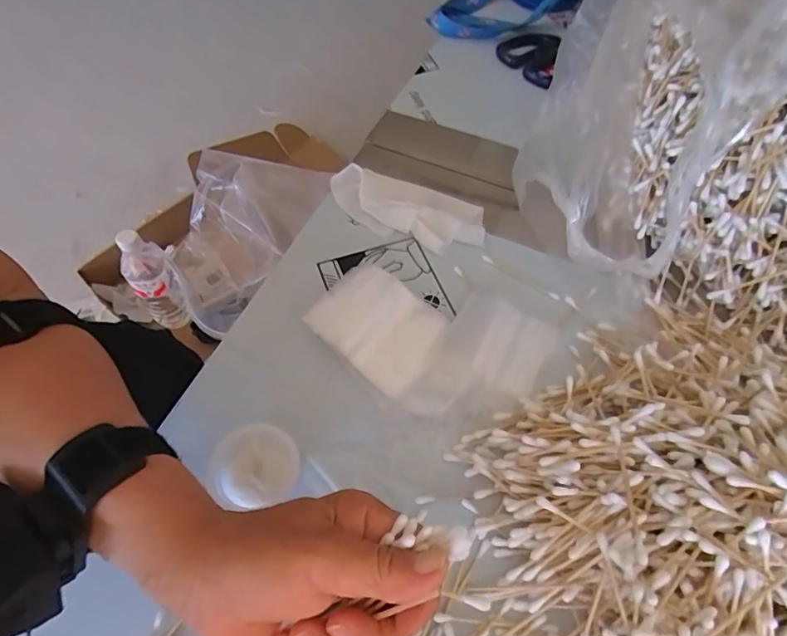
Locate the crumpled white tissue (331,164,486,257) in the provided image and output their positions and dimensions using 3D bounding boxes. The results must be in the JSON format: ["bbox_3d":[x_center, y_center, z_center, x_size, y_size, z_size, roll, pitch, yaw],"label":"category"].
[{"bbox_3d":[0.012,-0.100,0.423,0.142,0.023,0.060,20,61,10],"label":"crumpled white tissue"}]

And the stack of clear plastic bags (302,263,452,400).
[{"bbox_3d":[-0.010,0.005,0.355,0.090,0.022,0.075,33,64,17],"label":"stack of clear plastic bags"}]

